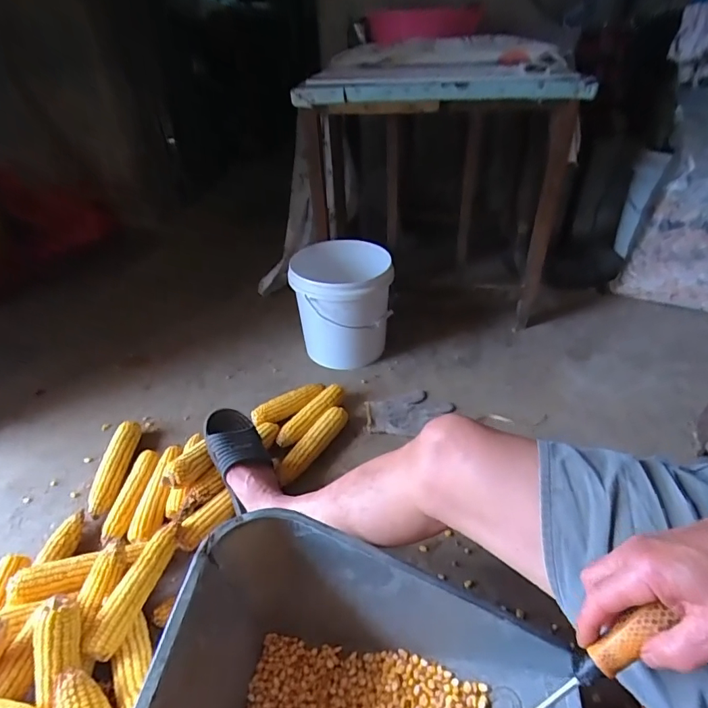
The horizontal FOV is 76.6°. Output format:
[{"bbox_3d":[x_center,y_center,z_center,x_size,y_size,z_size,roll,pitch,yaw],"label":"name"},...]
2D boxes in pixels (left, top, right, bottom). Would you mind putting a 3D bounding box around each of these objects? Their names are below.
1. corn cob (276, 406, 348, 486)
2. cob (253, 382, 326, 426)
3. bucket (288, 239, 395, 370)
[{"bbox_3d":[-0.092,0.201,0.992,0.056,0.063,0.233,20,43,30],"label":"corn cob"},{"bbox_3d":[-0.155,0.118,1.079,0.187,0.039,0.048,-24,42,-24],"label":"cob"},{"bbox_3d":[-0.027,-0.137,1.243,0.266,0.262,0.280,-4,36,2],"label":"bucket"}]

